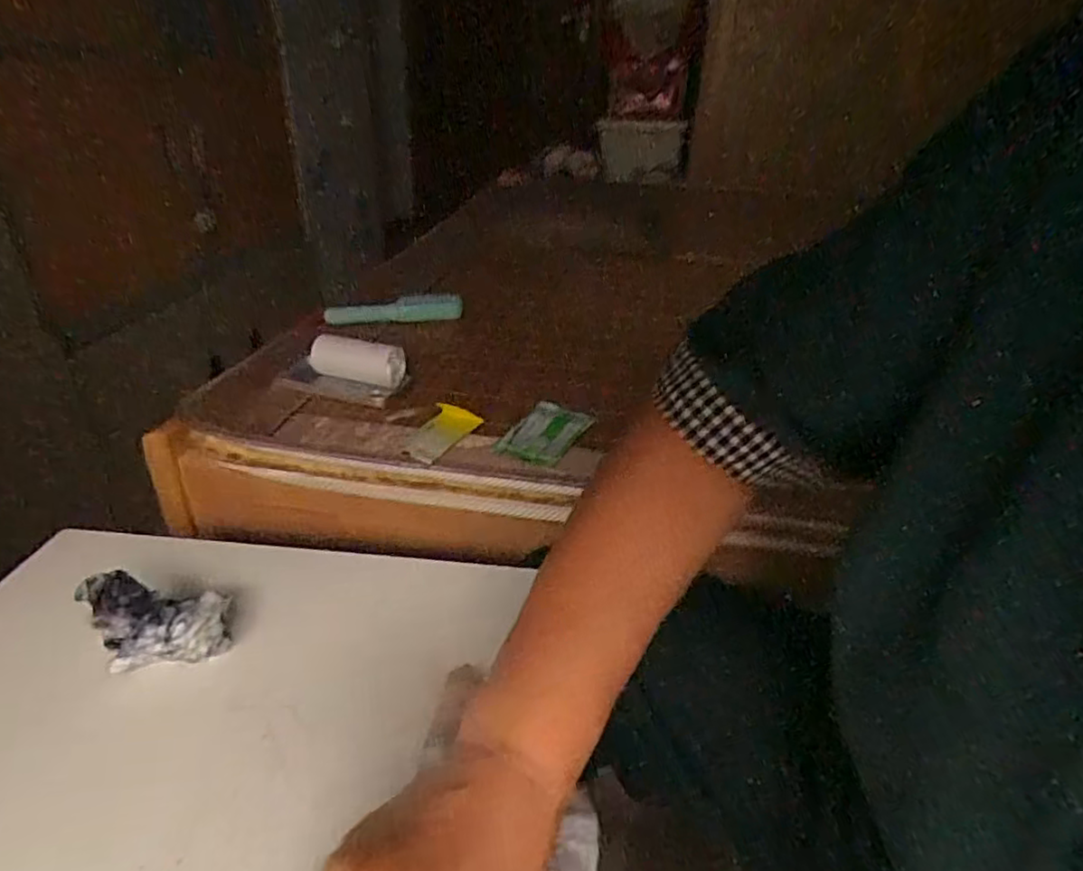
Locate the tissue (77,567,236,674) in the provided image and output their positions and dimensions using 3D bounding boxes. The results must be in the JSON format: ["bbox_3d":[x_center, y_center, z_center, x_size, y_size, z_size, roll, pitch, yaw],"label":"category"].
[{"bbox_3d":[-0.232,0.109,0.395,0.075,0.054,0.051,-9,33,-17],"label":"tissue"}]

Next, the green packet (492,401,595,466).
[{"bbox_3d":[0.004,-0.004,0.671,0.070,0.008,0.103,16,34,22],"label":"green packet"}]

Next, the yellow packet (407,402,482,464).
[{"bbox_3d":[-0.099,-0.005,0.637,0.045,0.013,0.089,17,34,24],"label":"yellow packet"}]

